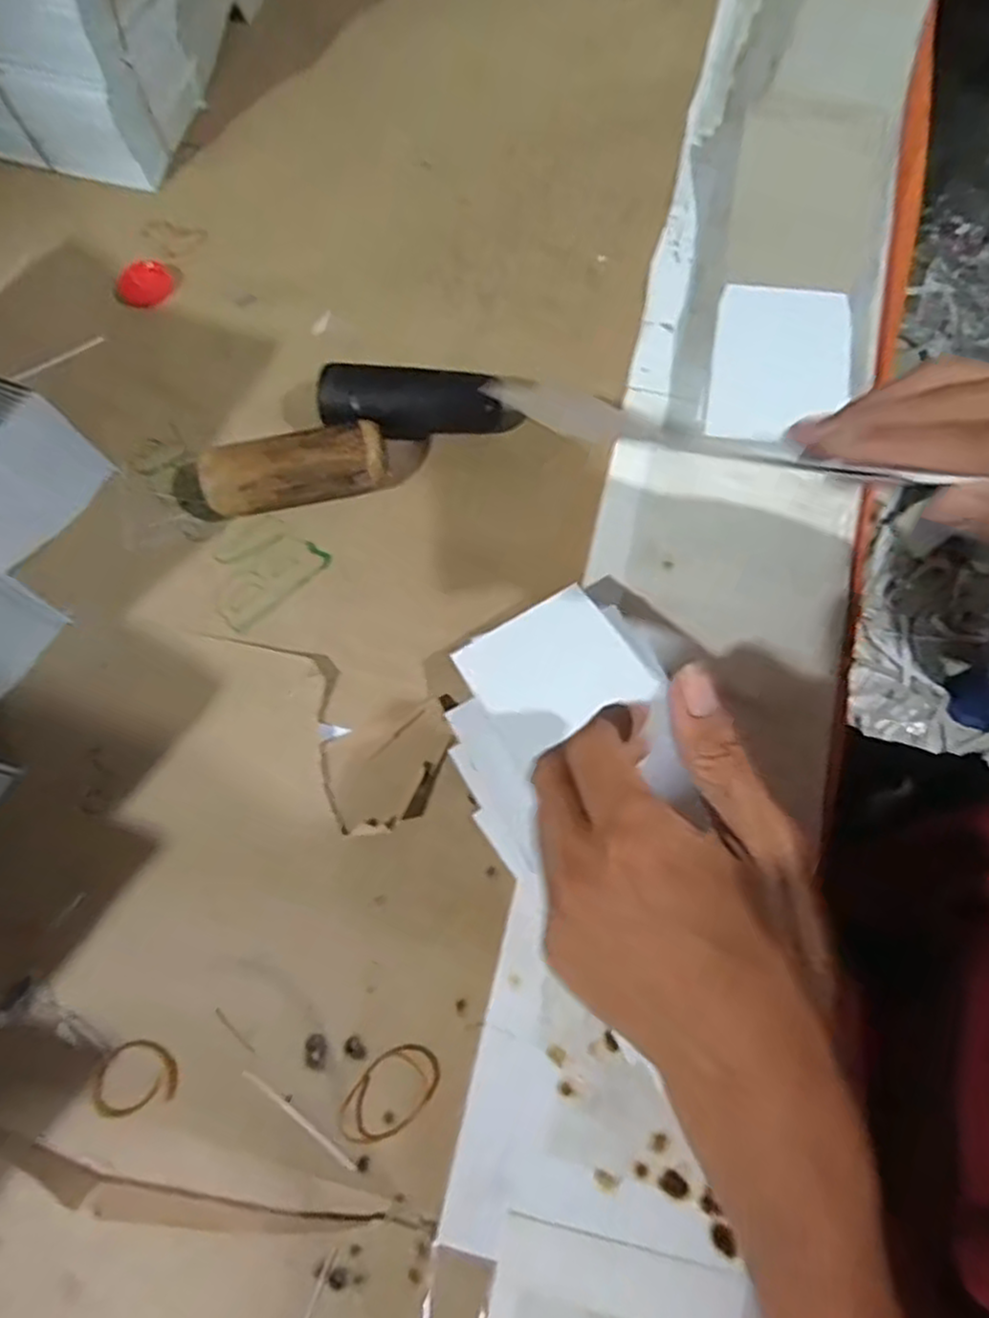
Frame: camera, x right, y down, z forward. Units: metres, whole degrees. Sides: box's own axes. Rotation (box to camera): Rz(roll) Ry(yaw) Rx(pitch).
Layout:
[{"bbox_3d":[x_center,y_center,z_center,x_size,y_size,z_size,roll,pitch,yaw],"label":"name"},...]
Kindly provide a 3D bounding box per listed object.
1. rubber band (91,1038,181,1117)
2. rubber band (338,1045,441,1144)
[{"bbox_3d":[-0.165,0.190,0.337,0.039,0.004,0.028,-16,72,-3],"label":"rubber band"},{"bbox_3d":[-0.047,0.196,0.332,0.029,0.004,0.049,40,78,13],"label":"rubber band"}]

